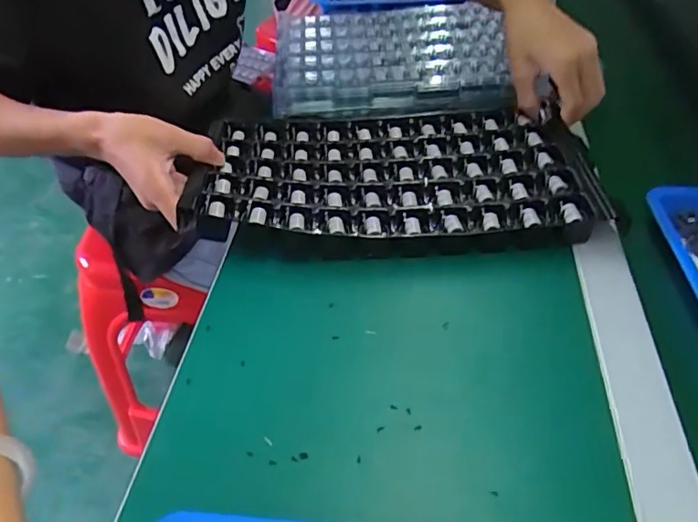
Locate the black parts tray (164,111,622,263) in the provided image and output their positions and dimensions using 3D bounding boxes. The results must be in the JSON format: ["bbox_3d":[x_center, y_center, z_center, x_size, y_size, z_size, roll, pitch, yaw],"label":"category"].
[{"bbox_3d":[0.038,-0.081,0.537,0.348,0.060,0.186,-5,42,1],"label":"black parts tray"}]

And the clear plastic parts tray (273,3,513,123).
[{"bbox_3d":[0.047,-0.245,0.698,0.274,0.044,0.270,0,43,1],"label":"clear plastic parts tray"}]

